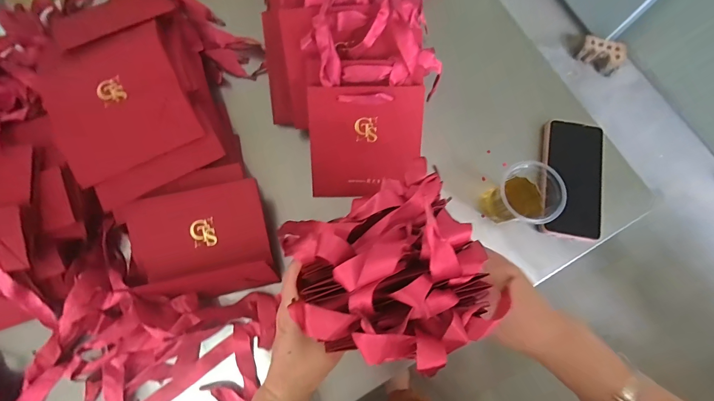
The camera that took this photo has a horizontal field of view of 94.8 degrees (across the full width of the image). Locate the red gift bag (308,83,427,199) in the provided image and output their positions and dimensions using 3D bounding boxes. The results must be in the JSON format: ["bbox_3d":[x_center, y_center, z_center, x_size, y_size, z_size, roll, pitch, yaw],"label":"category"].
[{"bbox_3d":[0.011,-0.071,0.414,0.136,0.005,0.136,-1,112,0],"label":"red gift bag"}]

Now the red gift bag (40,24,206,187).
[{"bbox_3d":[-0.271,-0.118,0.374,0.139,0.018,0.162,-28,78,-8],"label":"red gift bag"}]

